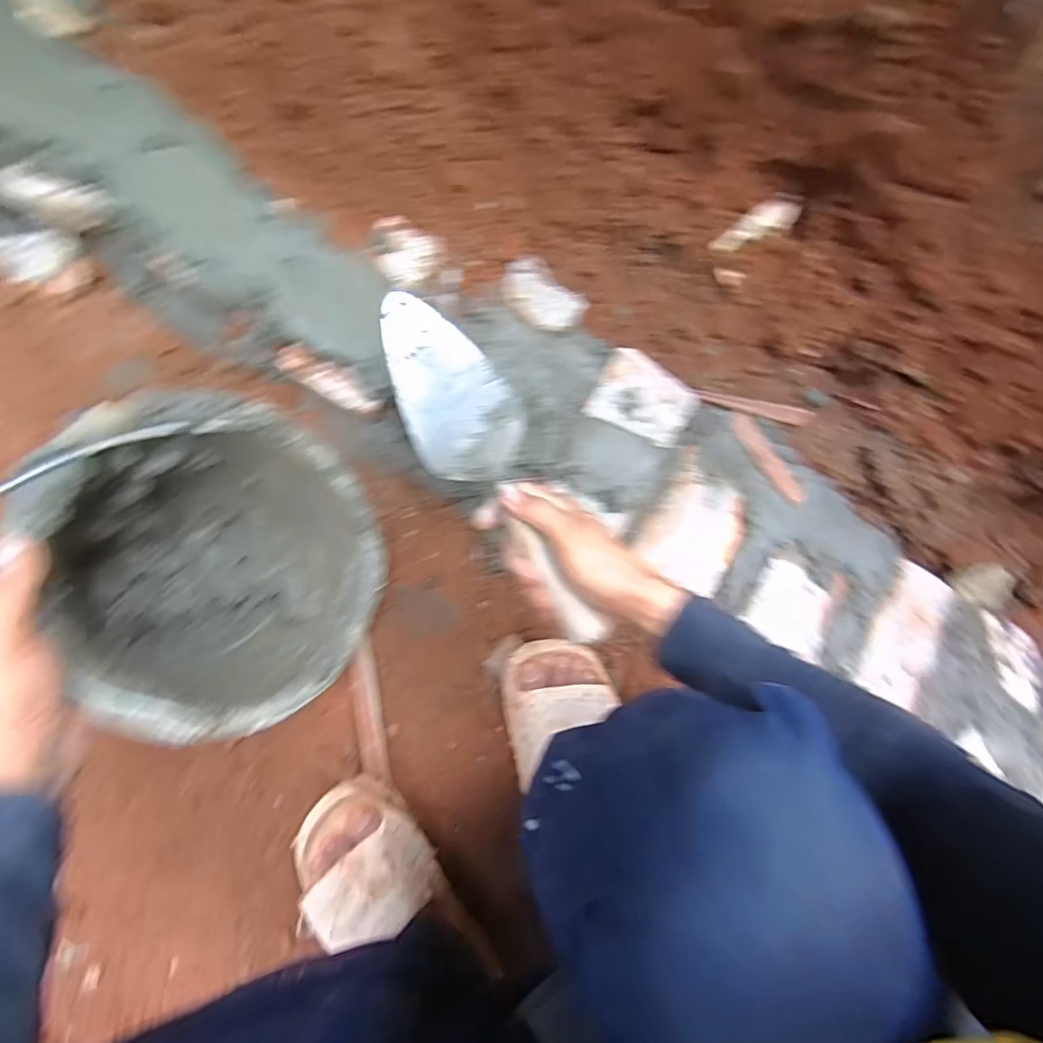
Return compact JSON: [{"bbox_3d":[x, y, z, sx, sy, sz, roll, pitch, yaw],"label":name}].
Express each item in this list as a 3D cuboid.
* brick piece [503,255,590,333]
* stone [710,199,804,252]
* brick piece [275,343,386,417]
[{"bbox_3d":[0.022,-0.252,0.612,0.095,0.034,0.065,39,72,-1],"label":"brick piece"},{"bbox_3d":[0.234,-0.297,0.532,0.083,0.018,0.026,-17,94,26],"label":"stone"},{"bbox_3d":[-0.196,-0.145,0.544,0.119,0.021,0.034,31,86,-7],"label":"brick piece"}]

